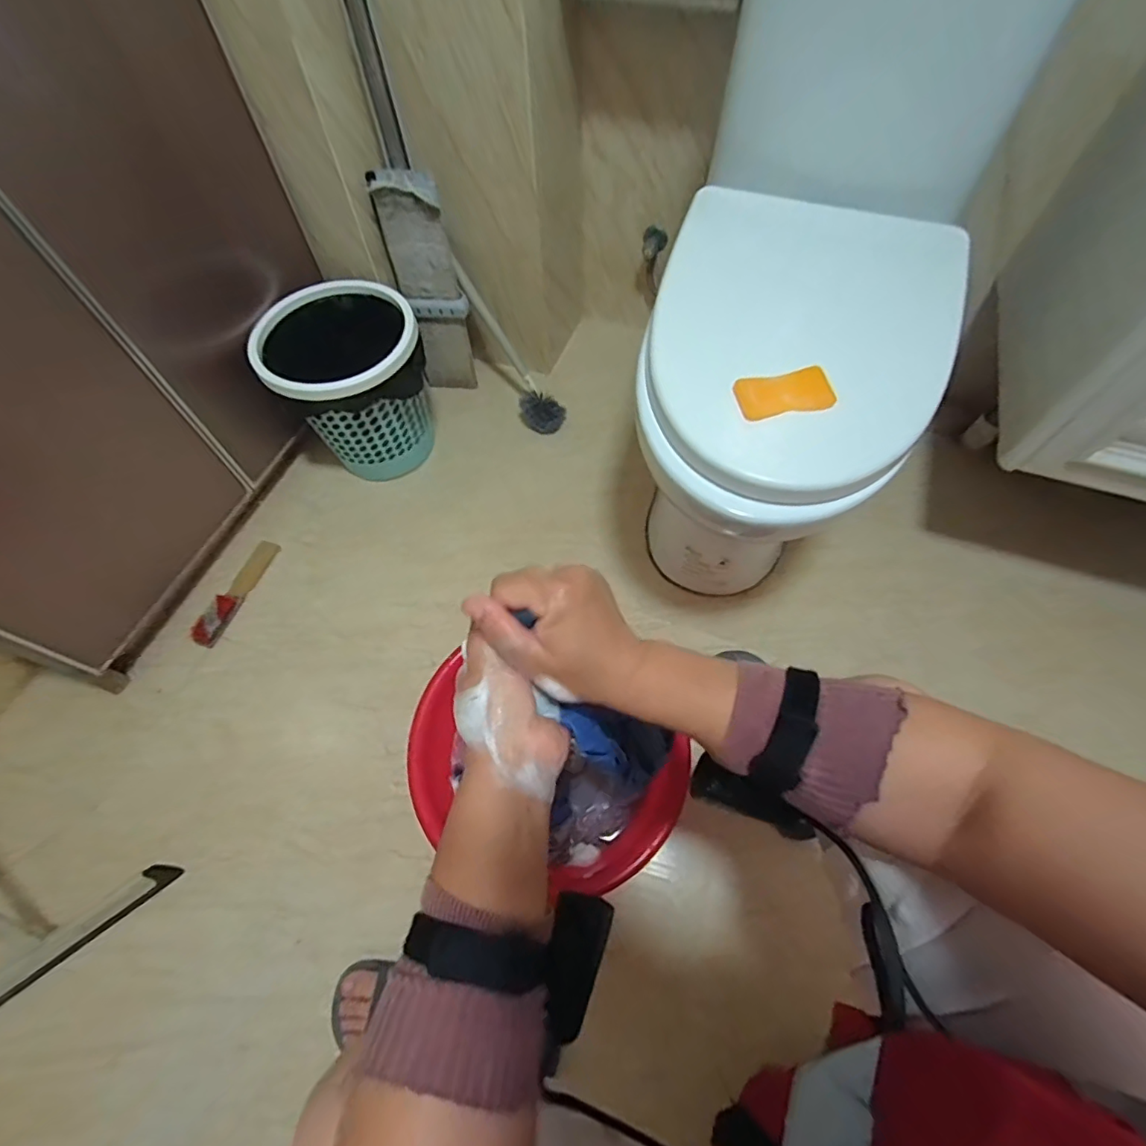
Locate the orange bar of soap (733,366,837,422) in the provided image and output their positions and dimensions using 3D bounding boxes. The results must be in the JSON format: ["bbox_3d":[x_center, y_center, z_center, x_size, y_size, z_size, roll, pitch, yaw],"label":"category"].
[{"bbox_3d":[0.232,-0.198,0.585,0.099,0.016,0.053,-12,61,-6],"label":"orange bar of soap"}]

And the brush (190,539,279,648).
[{"bbox_3d":[-0.613,0.031,0.972,0.048,0.024,0.215,17,62,10],"label":"brush"}]

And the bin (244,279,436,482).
[{"bbox_3d":[-0.402,-0.349,1.006,0.250,0.278,0.240,0,61,0],"label":"bin"}]

